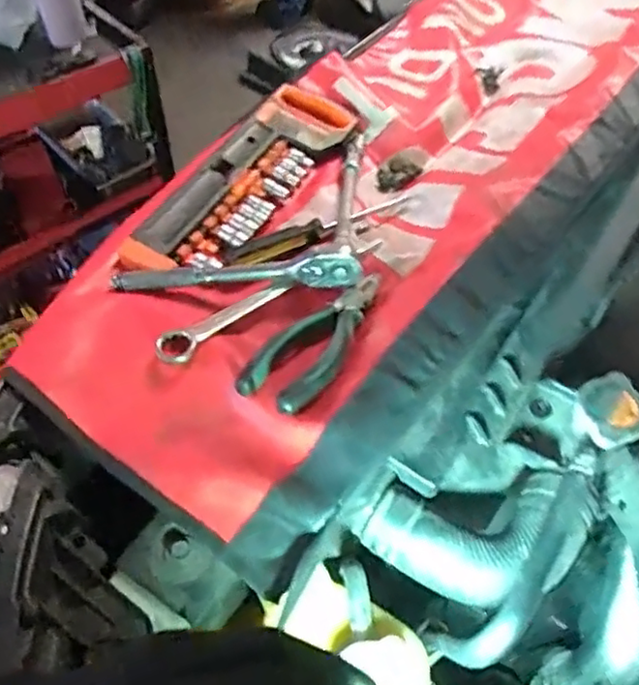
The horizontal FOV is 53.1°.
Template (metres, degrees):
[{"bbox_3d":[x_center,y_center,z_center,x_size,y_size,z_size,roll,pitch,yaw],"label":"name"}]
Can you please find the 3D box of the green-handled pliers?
[{"bbox_3d":[0.005,-0.006,0.467,0.054,0.023,0.149,32,57,20],"label":"green-handled pliers"}]

